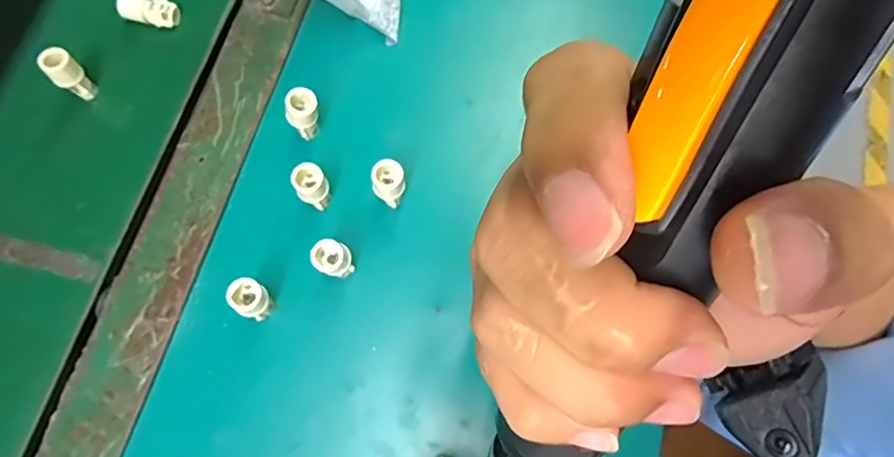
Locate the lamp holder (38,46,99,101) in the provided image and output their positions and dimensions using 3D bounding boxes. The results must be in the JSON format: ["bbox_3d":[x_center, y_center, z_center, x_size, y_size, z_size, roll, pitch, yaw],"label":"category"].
[{"bbox_3d":[-0.272,-0.111,0.387,0.019,0.039,0.021,40,78,12],"label":"lamp holder"}]

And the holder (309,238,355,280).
[{"bbox_3d":[-0.069,0.021,0.333,0.021,0.039,0.020,0,73,1],"label":"holder"}]

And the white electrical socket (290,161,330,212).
[{"bbox_3d":[-0.086,-0.027,0.347,0.020,0.037,0.020,0,73,1],"label":"white electrical socket"}]

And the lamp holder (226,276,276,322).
[{"bbox_3d":[-0.117,0.043,0.326,0.019,0.036,0.019,0,73,1],"label":"lamp holder"}]

